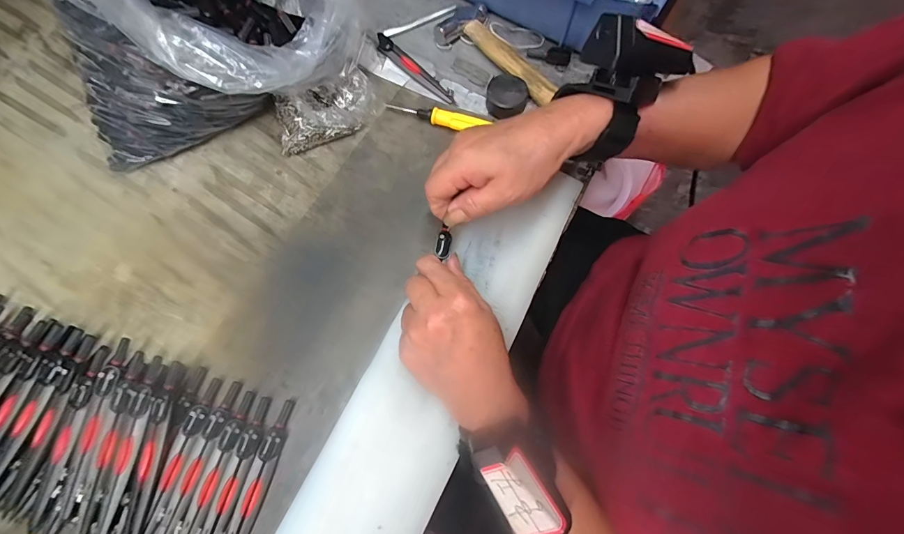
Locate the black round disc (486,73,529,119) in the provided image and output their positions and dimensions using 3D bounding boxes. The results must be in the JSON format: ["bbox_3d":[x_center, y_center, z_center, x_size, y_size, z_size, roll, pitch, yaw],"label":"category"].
[{"bbox_3d":[0.053,-0.162,0.390,0.039,0.022,0.042,1,74,-2],"label":"black round disc"}]

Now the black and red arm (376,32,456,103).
[{"bbox_3d":[-0.036,-0.199,0.405,0.099,0.011,0.016,41,76,9],"label":"black and red arm"}]

